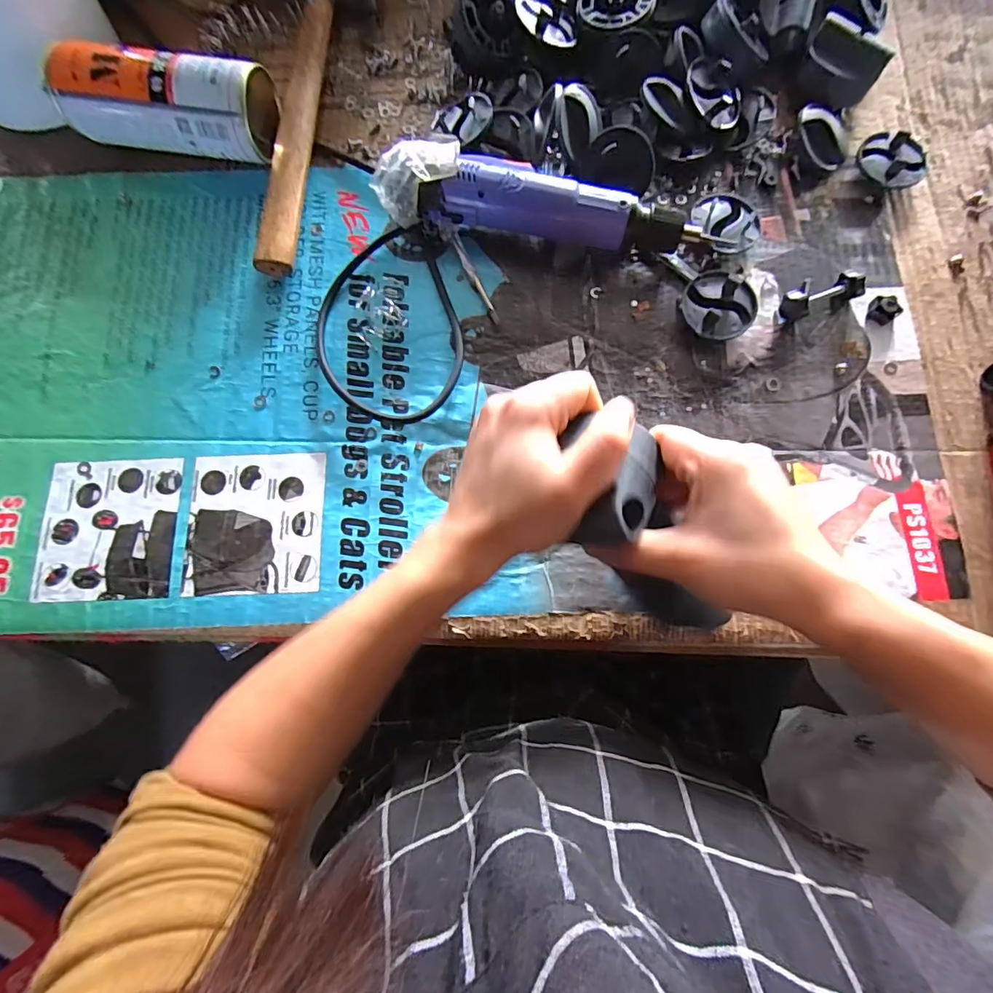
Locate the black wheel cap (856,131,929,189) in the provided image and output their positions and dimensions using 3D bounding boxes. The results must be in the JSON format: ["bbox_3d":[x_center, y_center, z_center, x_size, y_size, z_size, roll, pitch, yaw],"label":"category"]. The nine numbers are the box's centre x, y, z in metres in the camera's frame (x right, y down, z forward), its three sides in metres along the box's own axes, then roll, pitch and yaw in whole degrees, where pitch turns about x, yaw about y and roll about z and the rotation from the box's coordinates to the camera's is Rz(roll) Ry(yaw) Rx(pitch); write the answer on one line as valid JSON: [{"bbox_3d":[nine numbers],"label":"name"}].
[{"bbox_3d":[0.341,-0.289,0.426,0.056,0.019,0.056,0,77,0],"label":"black wheel cap"}]

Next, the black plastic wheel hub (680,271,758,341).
[{"bbox_3d":[0.176,-0.151,0.393,0.053,0.020,0.055,0,77,0],"label":"black plastic wheel hub"}]

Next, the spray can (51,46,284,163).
[{"bbox_3d":[-0.267,-0.318,0.404,0.166,0.069,0.065,7,77,1],"label":"spray can"}]

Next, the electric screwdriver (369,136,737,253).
[{"bbox_3d":[0.039,-0.231,0.392,0.266,0.054,0.057,7,77,1],"label":"electric screwdriver"}]

